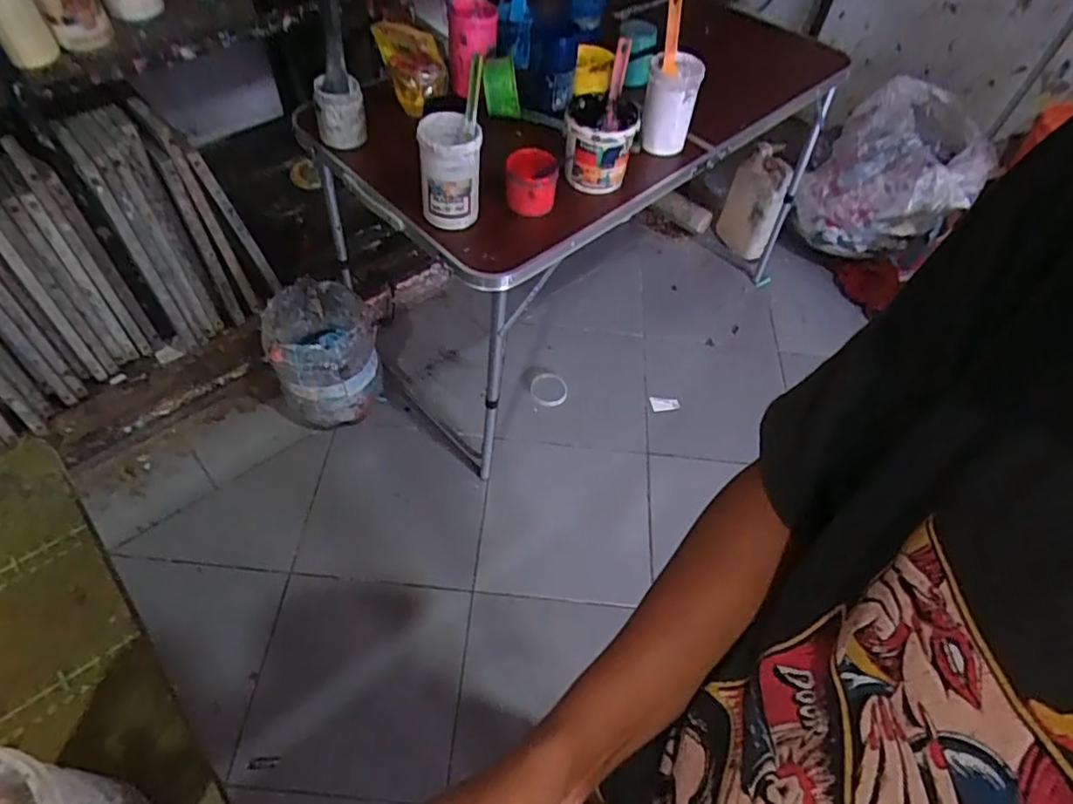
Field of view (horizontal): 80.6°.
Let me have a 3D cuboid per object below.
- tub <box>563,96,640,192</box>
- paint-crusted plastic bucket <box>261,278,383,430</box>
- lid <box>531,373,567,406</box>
[{"bbox_3d":[0.107,-0.442,1.099,0.123,0.148,0.125,11,55,4],"label":"tub"},{"bbox_3d":[-0.505,-0.120,1.507,0.226,0.293,0.243,2,55,-3],"label":"paint-crusted plastic bucket"},{"bbox_3d":[0.034,-0.036,1.728,0.101,0.011,0.106,2,55,-3],"label":"lid"}]

